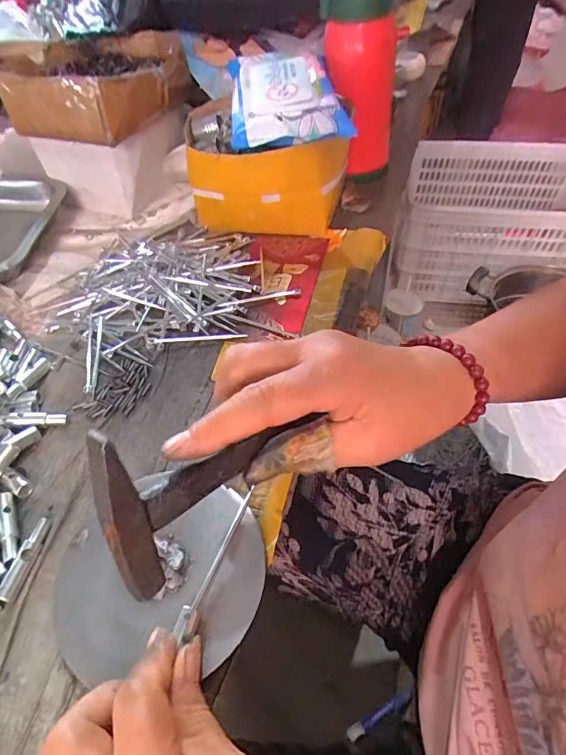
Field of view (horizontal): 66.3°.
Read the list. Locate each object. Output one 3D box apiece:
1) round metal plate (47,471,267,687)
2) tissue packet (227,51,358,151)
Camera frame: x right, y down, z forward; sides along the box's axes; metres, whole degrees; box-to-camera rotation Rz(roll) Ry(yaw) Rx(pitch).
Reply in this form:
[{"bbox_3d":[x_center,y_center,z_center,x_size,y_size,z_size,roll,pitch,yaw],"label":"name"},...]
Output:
[{"bbox_3d":[-0.077,0.116,0.270,0.128,0.011,0.112,-6,50,3],"label":"round metal plate"},{"bbox_3d":[-0.002,-0.281,0.431,0.109,0.031,0.159,-10,53,-4],"label":"tissue packet"}]

